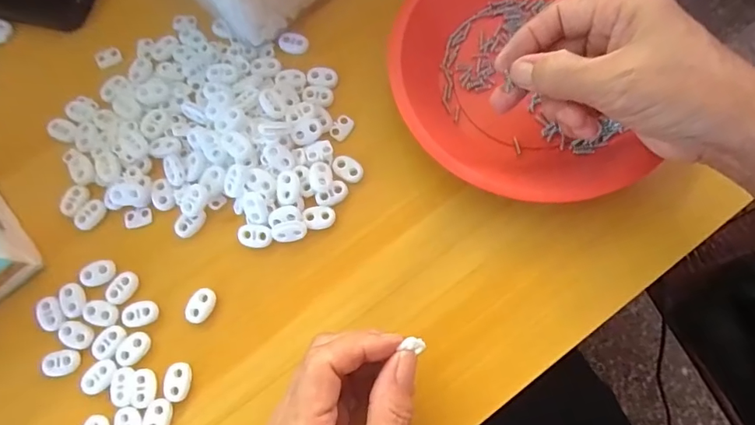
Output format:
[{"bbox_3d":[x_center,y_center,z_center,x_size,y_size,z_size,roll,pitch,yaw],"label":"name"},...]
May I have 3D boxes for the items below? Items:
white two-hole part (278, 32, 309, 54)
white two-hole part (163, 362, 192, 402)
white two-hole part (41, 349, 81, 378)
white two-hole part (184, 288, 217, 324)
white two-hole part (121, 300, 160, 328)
[{"bbox_3d":[-0.062,-0.126,0.342,0.022,0.004,0.016,23,78,6],"label":"white two-hole part"},{"bbox_3d":[-0.123,0.104,0.285,0.015,0.006,0.022,0,77,1],"label":"white two-hole part"},{"bbox_3d":[-0.197,0.094,0.287,0.019,0.004,0.015,-7,77,-1],"label":"white two-hole part"},{"bbox_3d":[-0.113,0.060,0.297,0.015,0.006,0.022,23,78,6],"label":"white two-hole part"},{"bbox_3d":[-0.152,0.065,0.295,0.021,0.004,0.015,-14,77,-2],"label":"white two-hole part"}]

